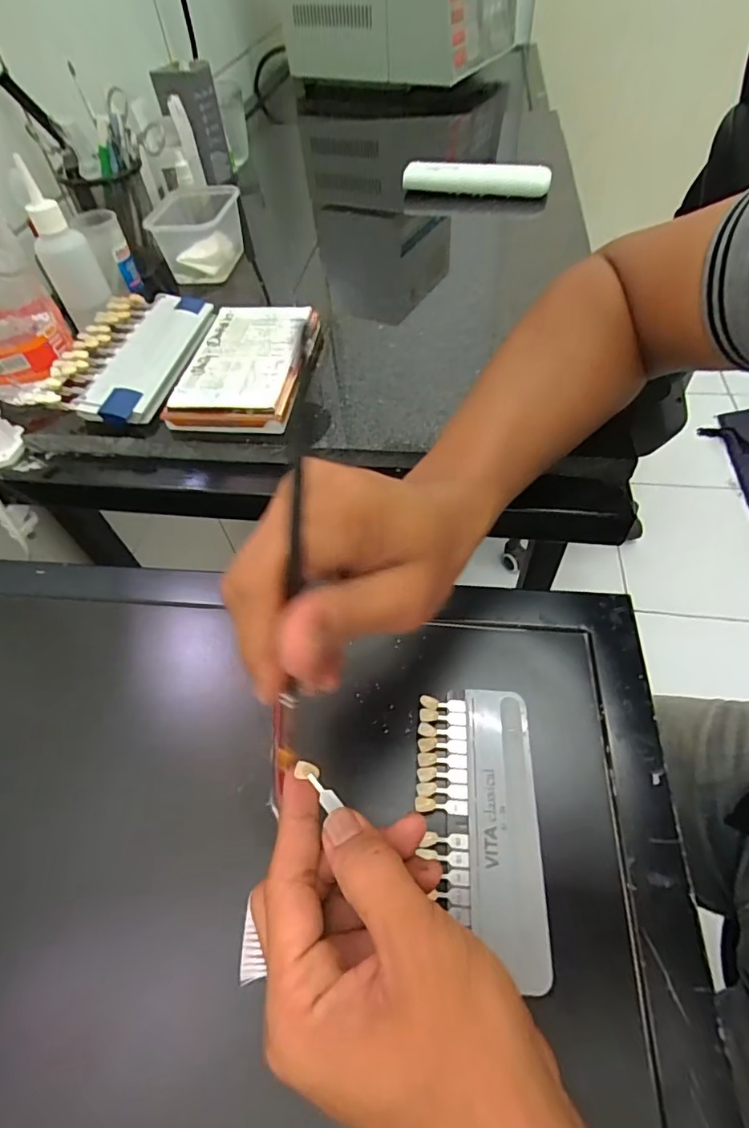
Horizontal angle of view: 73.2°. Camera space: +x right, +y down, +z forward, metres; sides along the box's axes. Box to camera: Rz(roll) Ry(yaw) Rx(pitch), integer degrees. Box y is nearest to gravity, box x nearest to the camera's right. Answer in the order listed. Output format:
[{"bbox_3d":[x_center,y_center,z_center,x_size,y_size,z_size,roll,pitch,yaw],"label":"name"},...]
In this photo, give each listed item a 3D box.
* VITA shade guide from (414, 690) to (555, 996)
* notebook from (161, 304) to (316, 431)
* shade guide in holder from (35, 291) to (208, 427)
[{"bbox_3d":[0.058,0.142,0.285,0.066,0.011,0.141,1,54,5],"label":"VITA shade guide"},{"bbox_3d":[-0.106,-0.167,0.414,0.096,0.018,0.143,6,58,4],"label":"notebook"},{"bbox_3d":[-0.211,-0.184,0.440,0.094,0.018,0.169,5,54,8],"label":"shade guide in holder"}]

